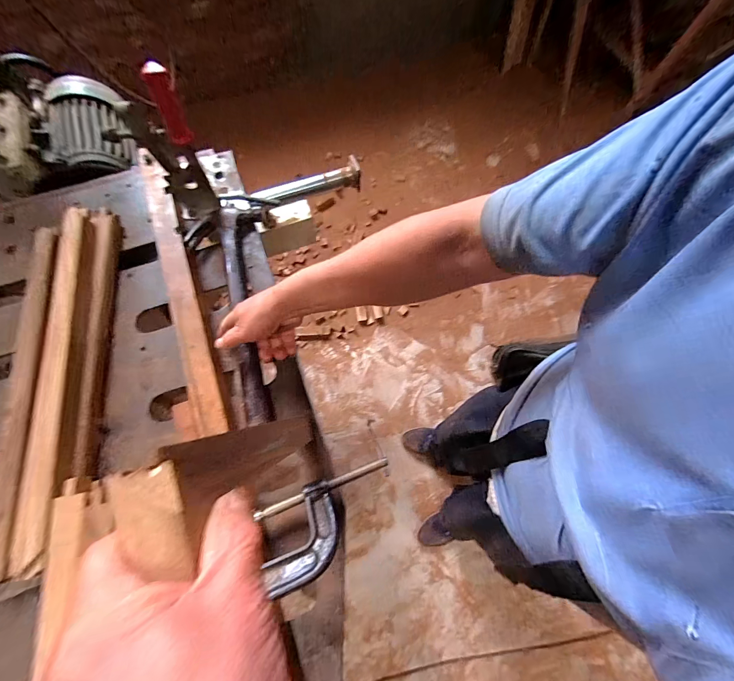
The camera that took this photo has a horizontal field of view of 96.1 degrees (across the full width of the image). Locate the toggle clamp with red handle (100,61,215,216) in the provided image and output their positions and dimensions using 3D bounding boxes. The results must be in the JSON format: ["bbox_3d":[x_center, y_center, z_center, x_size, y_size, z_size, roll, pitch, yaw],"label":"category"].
[{"bbox_3d":[-0.309,-0.286,0.496,0.135,0.235,0.029,11,71,3],"label":"toggle clamp with red handle"}]

